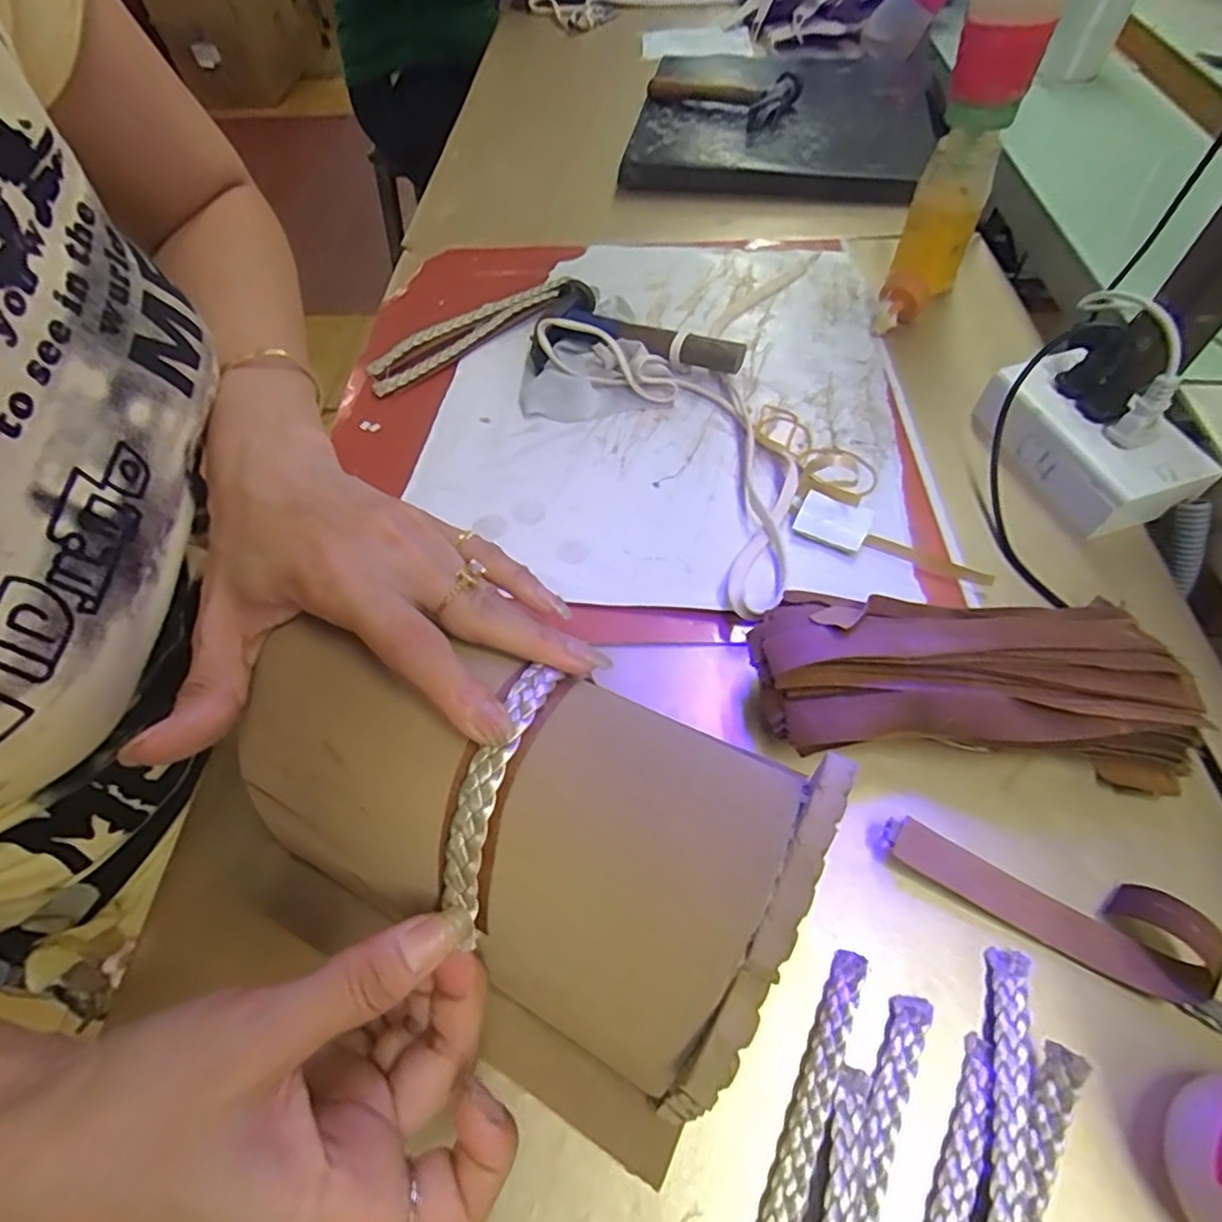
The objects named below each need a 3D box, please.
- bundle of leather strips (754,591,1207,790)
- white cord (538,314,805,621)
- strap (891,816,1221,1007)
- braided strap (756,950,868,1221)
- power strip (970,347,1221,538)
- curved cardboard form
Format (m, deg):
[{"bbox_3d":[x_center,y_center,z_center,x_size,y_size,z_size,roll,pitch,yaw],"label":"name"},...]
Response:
[{"bbox_3d":[0.165,0.030,0.308,0.193,0.052,0.085,2,57,3],"label":"bundle of leather strips"},{"bbox_3d":[0.059,-0.115,0.417,0.109,0.033,0.279,-24,59,-13],"label":"white cord"},{"bbox_3d":[0.183,0.118,0.269,0.118,0.026,0.035,24,61,16],"label":"strap"},{"bbox_3d":[0.057,0.215,0.219,0.013,0.004,0.188,22,60,15],"label":"braided strap"},{"bbox_3d":[0.297,-0.109,0.404,0.073,0.045,0.123,-18,58,-10],"label":"power strip"},{"bbox_3d":[-0.042,0.093,0.234,0.192,0.121,0.118,22,60,15],"label":"curved cardboard form"}]

